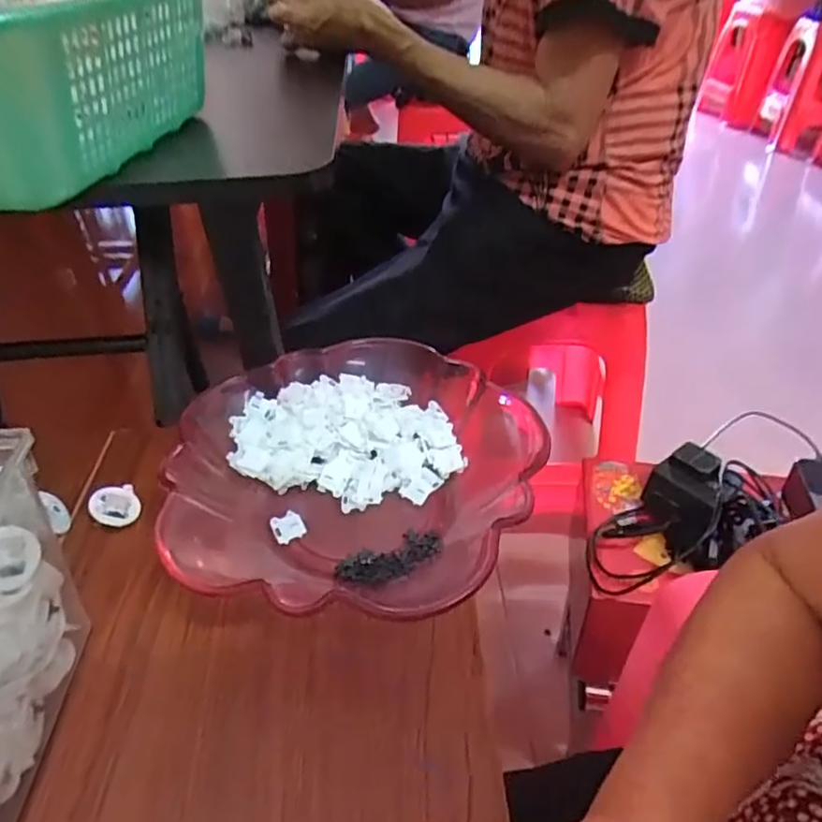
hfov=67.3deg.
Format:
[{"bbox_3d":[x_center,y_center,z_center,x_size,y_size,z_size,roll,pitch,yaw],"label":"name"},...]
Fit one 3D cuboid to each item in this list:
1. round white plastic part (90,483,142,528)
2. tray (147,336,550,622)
[{"bbox_3d":[-0.211,0.068,0.442,0.033,0.008,0.033,23,38,-19],"label":"round white plastic part"},{"bbox_3d":[-0.040,0.044,0.430,0.233,0.059,0.239,11,41,14],"label":"tray"}]

